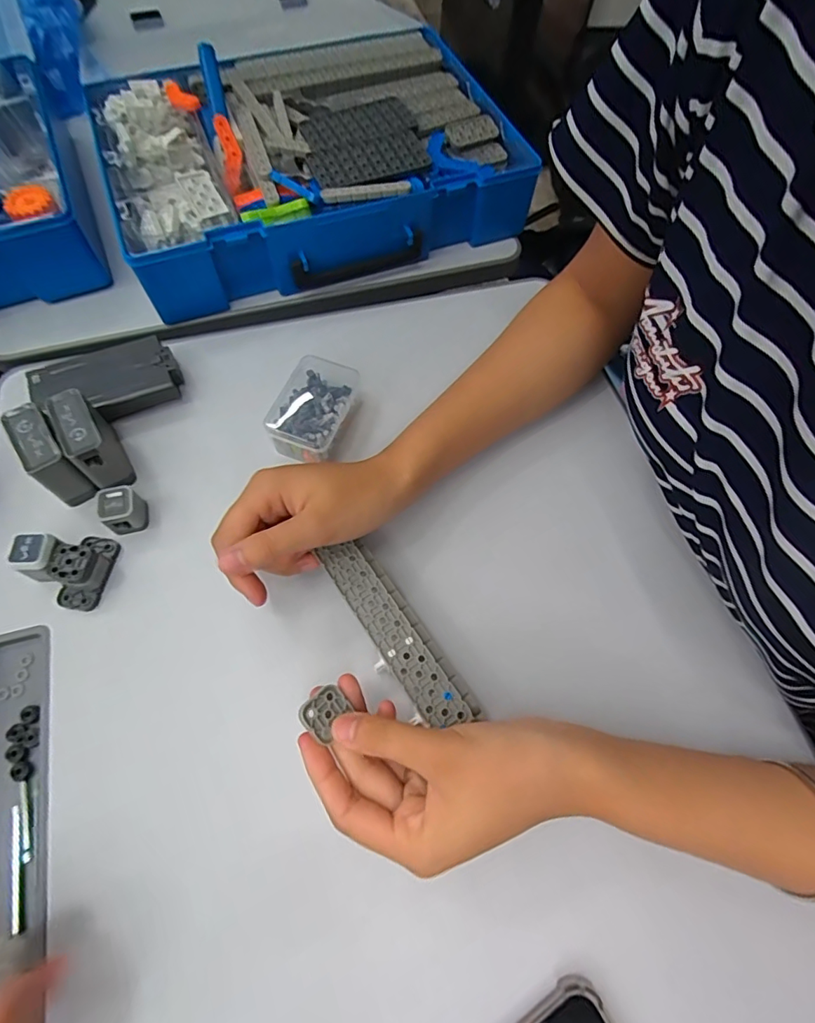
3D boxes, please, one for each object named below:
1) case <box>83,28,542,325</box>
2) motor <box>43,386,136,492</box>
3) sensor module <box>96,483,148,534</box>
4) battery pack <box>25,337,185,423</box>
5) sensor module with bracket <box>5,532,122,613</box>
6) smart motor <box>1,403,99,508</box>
[{"bbox_3d":[-0.095,-0.332,0.478,0.347,0.076,0.251,-22,67,-12],"label":"case"},{"bbox_3d":[-0.221,-0.047,0.352,0.026,0.052,0.057,-29,69,-15],"label":"motor"},{"bbox_3d":[-0.196,0.000,0.345,0.023,0.029,0.023,-16,66,-9],"label":"sensor module"},{"bbox_3d":[-0.231,-0.099,0.389,0.101,0.029,0.056,-21,67,-11],"label":"battery pack"},{"bbox_3d":[-0.224,0.035,0.325,0.048,0.031,0.049,6,64,1],"label":"sensor module with bracket"},{"bbox_3d":[-0.246,-0.038,0.347,0.025,0.052,0.055,-34,70,-16],"label":"smart motor"}]

